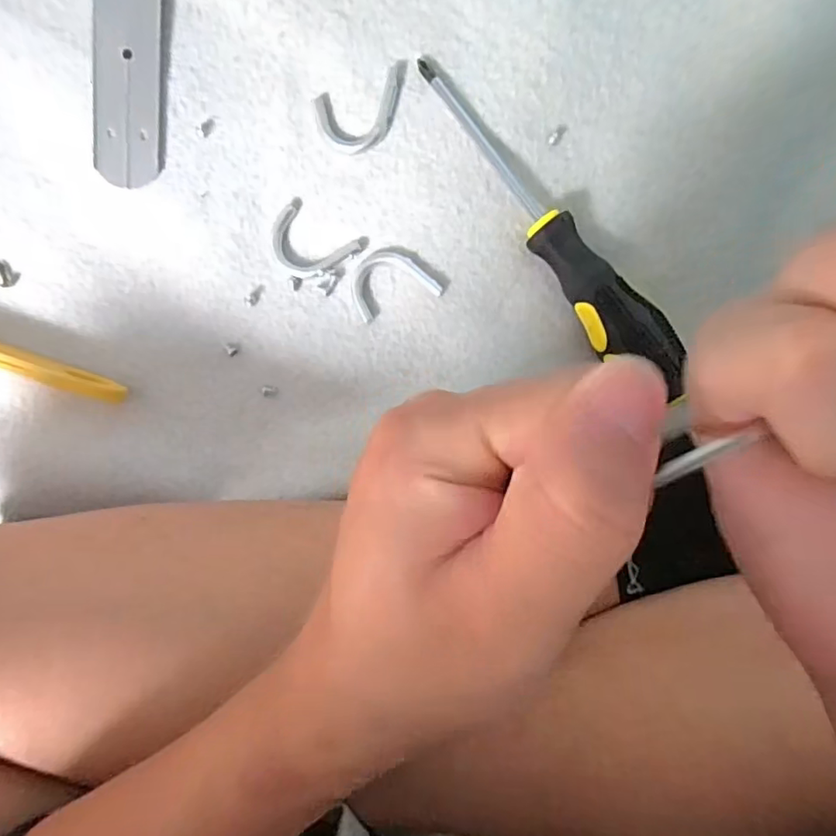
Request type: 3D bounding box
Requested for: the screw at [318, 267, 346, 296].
[{"bbox_3d":[-0.044,-0.072,0.286,0.007,0.004,0.016,45,93,-3],"label":"screw"}]

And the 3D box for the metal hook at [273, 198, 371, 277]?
[{"bbox_3d":[-0.054,-0.088,0.285,0.046,0.004,0.035,31,93,-3],"label":"metal hook"}]

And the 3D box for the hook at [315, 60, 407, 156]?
[{"bbox_3d":[-0.025,-0.153,0.276,0.049,0.006,0.032,-18,94,1],"label":"hook"}]

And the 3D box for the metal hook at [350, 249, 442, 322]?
[{"bbox_3d":[-0.013,-0.071,0.284,0.043,0.006,0.032,-20,94,1],"label":"metal hook"}]

